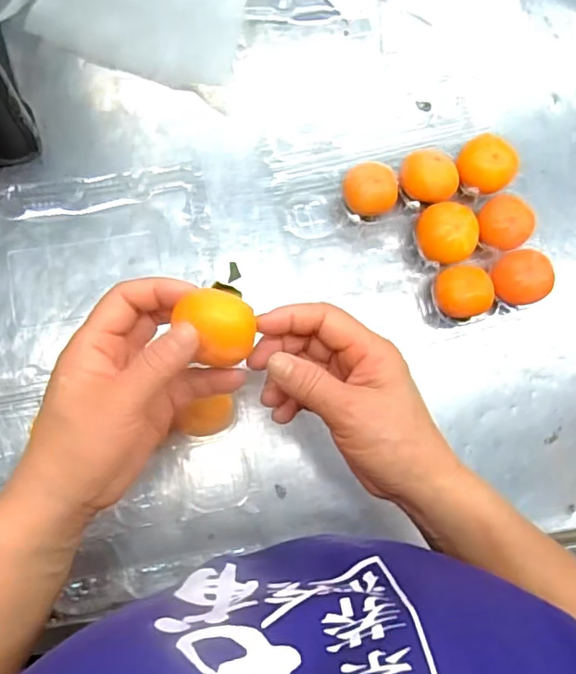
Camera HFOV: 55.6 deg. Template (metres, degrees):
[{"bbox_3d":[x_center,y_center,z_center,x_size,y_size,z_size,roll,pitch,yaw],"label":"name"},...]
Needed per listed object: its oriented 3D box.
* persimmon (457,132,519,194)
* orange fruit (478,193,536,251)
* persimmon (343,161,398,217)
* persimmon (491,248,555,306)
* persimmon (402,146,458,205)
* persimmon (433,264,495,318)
[{"bbox_3d":[0.178,-0.153,0.497,0.054,0.047,0.051,-10,83,-6],"label":"persimmon"},{"bbox_3d":[0.189,-0.099,0.491,0.046,0.045,0.047,1,82,-4],"label":"orange fruit"},{"bbox_3d":[0.072,-0.128,0.487,0.045,0.034,0.043,1,82,-4],"label":"persimmon"},{"bbox_3d":[0.201,-0.050,0.479,0.046,0.039,0.044,1,82,-4],"label":"persimmon"},{"bbox_3d":[0.123,-0.138,0.486,0.046,0.040,0.042,1,82,-4],"label":"persimmon"},{"bbox_3d":[0.151,-0.039,0.479,0.048,0.037,0.043,-15,84,-6],"label":"persimmon"}]

